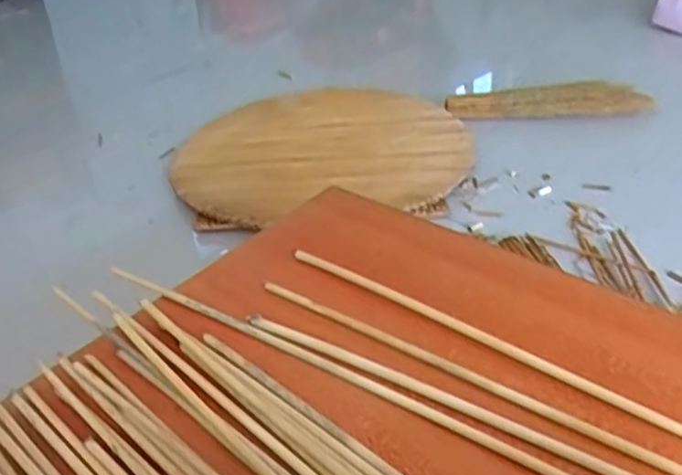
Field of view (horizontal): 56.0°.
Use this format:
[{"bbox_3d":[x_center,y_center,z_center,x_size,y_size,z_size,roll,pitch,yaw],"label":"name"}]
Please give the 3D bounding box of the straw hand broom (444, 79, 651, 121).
[{"bbox_3d":[0.433,-0.290,1.349,0.406,0.060,0.050,0,37,8],"label":"straw hand broom"}]

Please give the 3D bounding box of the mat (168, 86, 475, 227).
[{"bbox_3d":[-0.038,-0.201,1.294,0.555,0.042,0.548,-4,36,3],"label":"mat"}]

